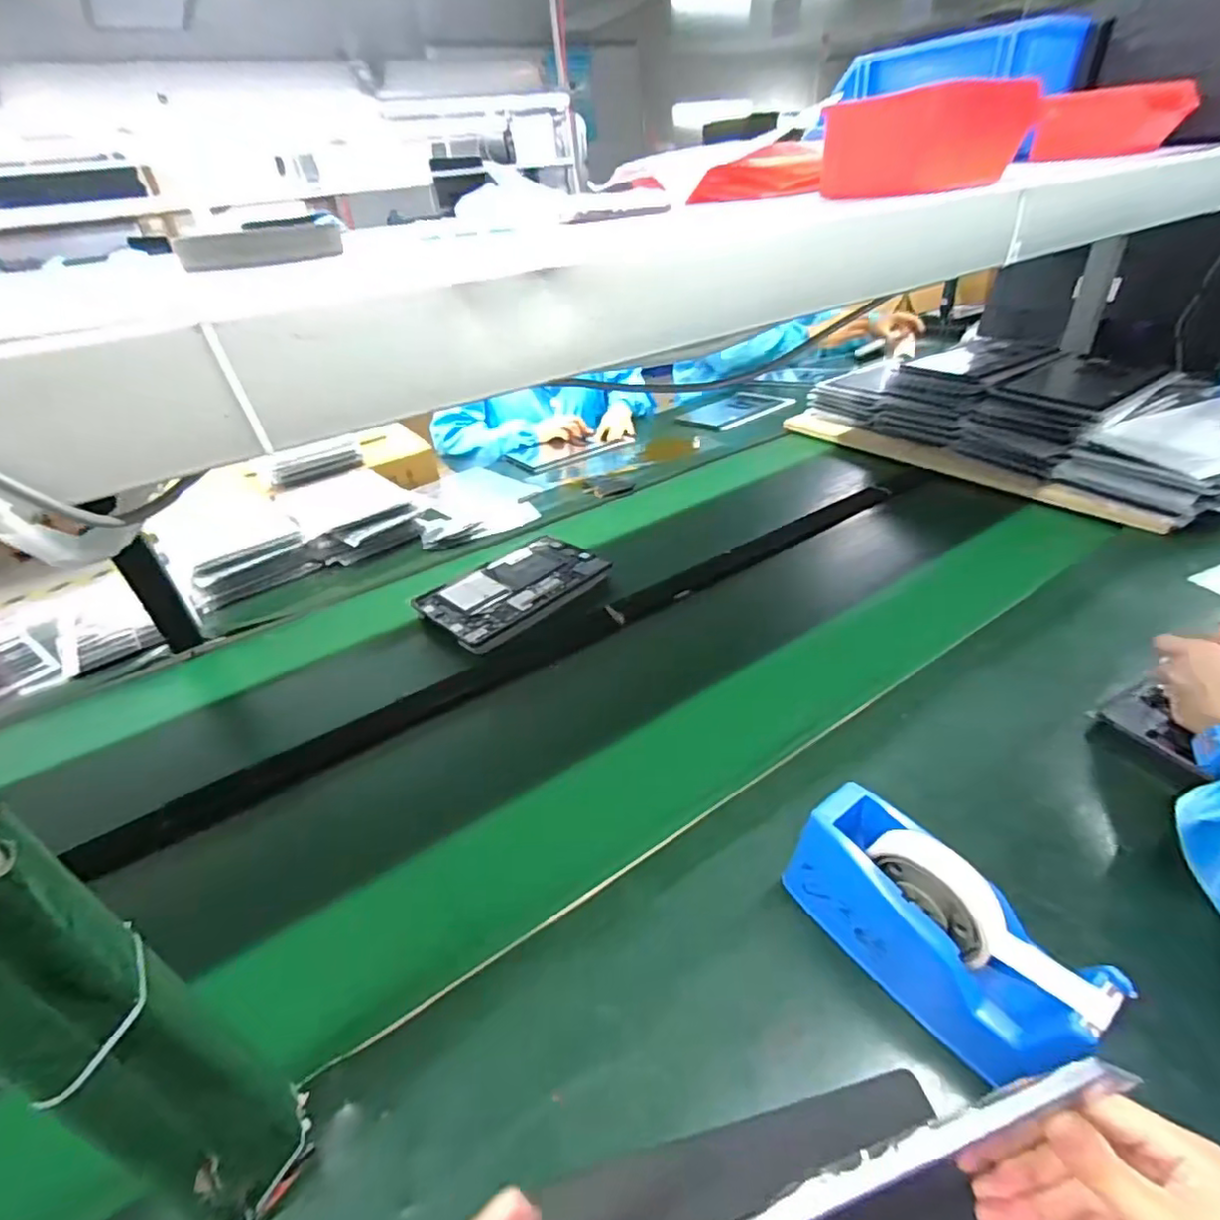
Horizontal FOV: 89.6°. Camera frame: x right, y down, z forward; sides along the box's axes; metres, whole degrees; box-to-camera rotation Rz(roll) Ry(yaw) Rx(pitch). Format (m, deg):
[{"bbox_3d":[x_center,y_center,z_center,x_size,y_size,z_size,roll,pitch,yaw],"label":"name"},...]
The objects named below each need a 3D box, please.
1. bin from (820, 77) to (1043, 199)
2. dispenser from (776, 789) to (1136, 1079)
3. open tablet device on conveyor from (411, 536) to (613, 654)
[{"bbox_3d":[0.265,-0.395,0.518,0.144,0.066,0.097,-20,37,-17],"label":"bin"},{"bbox_3d":[0.222,0.217,0.422,0.082,0.096,0.195,-25,39,-23],"label":"dispenser"},{"bbox_3d":[-0.140,-0.033,0.898,0.173,0.017,0.255,25,45,34],"label":"open tablet device on conveyor"}]

